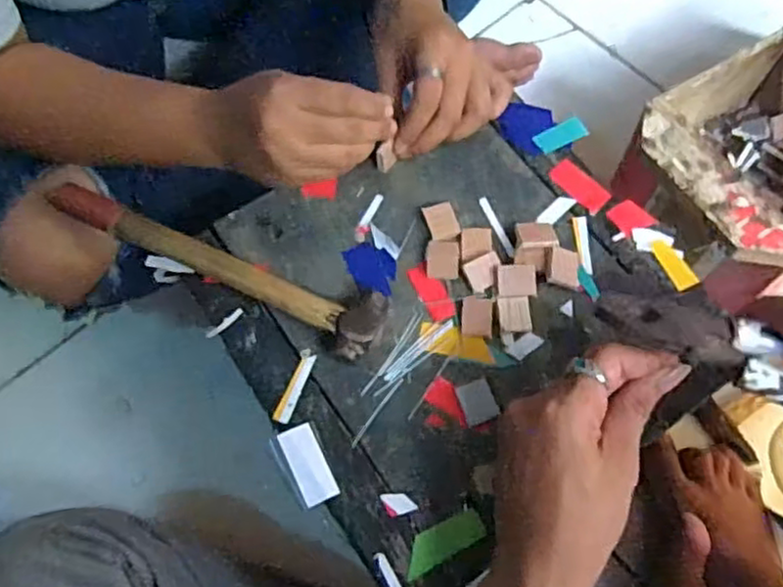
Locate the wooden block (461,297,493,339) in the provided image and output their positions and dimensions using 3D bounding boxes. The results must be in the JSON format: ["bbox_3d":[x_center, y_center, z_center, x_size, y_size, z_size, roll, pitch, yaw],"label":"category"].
[{"bbox_3d":[0.054,0.015,0.446,0.019,0.004,0.025,3,67,3],"label":"wooden block"}]

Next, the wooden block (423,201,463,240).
[{"bbox_3d":[0.034,-0.048,0.469,0.020,0.006,0.024,-18,68,-6],"label":"wooden block"}]

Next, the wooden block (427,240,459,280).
[{"bbox_3d":[0.034,-0.023,0.463,0.021,0.004,0.027,2,67,3],"label":"wooden block"}]

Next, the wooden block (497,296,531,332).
[{"bbox_3d":[0.078,0.013,0.446,0.020,0.006,0.022,-3,67,0],"label":"wooden block"}]

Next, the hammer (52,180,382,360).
[{"bbox_3d":[-0.113,-0.021,0.451,0.228,0.021,0.041,22,69,10],"label":"hammer"}]

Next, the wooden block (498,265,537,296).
[{"bbox_3d":[0.080,-0.009,0.452,0.024,0.004,0.021,0,67,2],"label":"wooden block"}]

